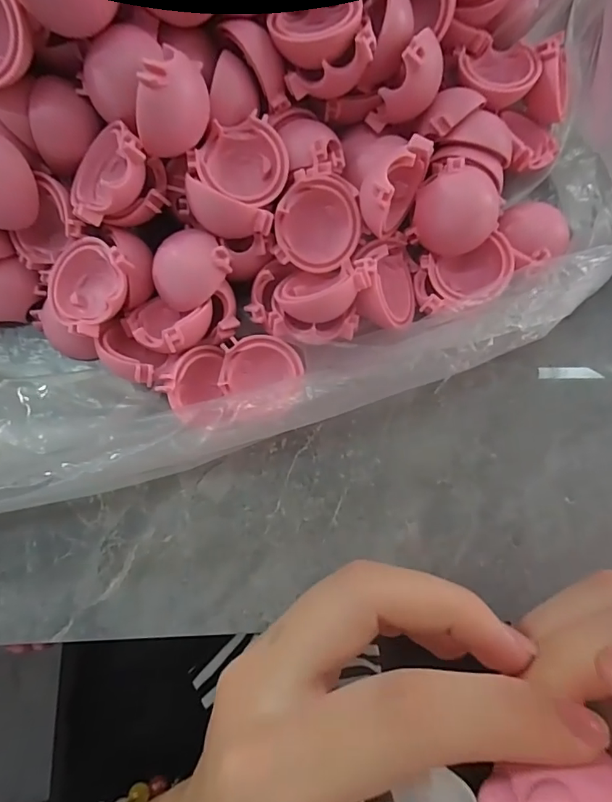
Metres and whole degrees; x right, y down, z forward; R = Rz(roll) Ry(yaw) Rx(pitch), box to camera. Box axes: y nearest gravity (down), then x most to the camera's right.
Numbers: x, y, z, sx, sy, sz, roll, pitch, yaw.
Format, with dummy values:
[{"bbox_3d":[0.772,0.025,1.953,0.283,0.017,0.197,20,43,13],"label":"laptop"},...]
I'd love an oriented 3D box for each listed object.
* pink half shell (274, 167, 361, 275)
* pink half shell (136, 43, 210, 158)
[{"bbox_3d":[0.004,-0.062,0.167,0.029,0.017,0.030,4,111,-11],"label":"pink half shell"},{"bbox_3d":[-0.039,-0.090,0.142,0.014,0.023,0.029,17,82,-3],"label":"pink half shell"}]

